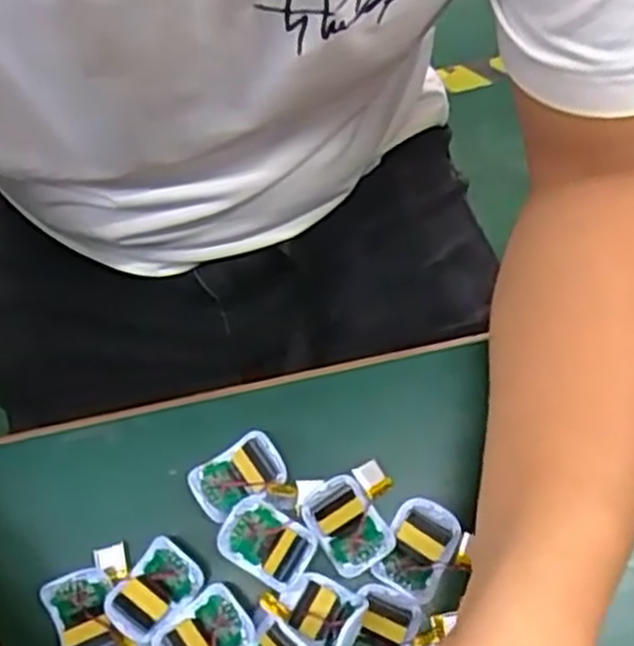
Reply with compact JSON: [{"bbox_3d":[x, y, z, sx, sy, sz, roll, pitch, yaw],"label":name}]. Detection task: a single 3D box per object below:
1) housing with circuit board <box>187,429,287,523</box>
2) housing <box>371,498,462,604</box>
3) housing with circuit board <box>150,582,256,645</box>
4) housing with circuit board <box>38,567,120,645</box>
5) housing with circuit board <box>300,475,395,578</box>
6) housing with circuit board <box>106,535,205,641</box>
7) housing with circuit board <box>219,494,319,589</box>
[{"bbox_3d":[-0.037,0.072,0.375,0.043,0.016,0.027,-33,73,-9],"label":"housing with circuit board"},{"bbox_3d":[0.046,0.102,0.357,0.030,0.009,0.042,23,73,10],"label":"housing"},{"bbox_3d":[-0.050,0.138,0.349,0.042,0.009,0.030,-39,74,-11],"label":"housing with circuit board"},{"bbox_3d":[-0.104,0.134,0.356,0.028,0.018,0.041,-22,71,-5],"label":"housing with circuit board"},{"bbox_3d":[0.014,0.093,0.363,0.028,0.006,0.043,-32,72,-9],"label":"housing with circuit board"},{"bbox_3d":[-0.073,0.120,0.358,0.030,0.011,0.043,40,77,14],"label":"housing with circuit board"},{"bbox_3d":[-0.023,0.100,0.362,0.040,0.008,0.031,32,75,12],"label":"housing with circuit board"}]

